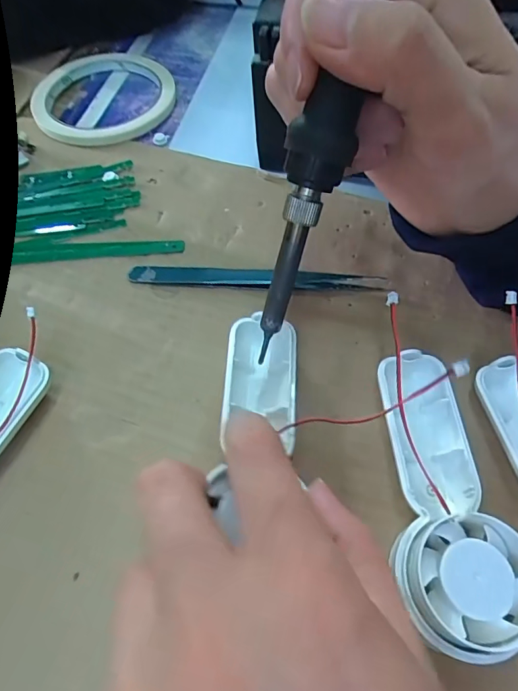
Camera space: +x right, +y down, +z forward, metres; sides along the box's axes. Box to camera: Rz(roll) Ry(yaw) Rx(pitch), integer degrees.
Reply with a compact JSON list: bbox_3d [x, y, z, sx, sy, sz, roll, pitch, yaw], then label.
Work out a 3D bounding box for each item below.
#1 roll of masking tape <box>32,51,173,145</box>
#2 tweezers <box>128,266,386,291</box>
[{"bbox_3d":[-0.106,-0.169,0.315,0.094,0.007,0.094,0,60,0],"label":"roll of masking tape"},{"bbox_3d":[-0.003,-0.035,0.237,0.128,0.009,0.011,4,61,4],"label":"tweezers"}]

